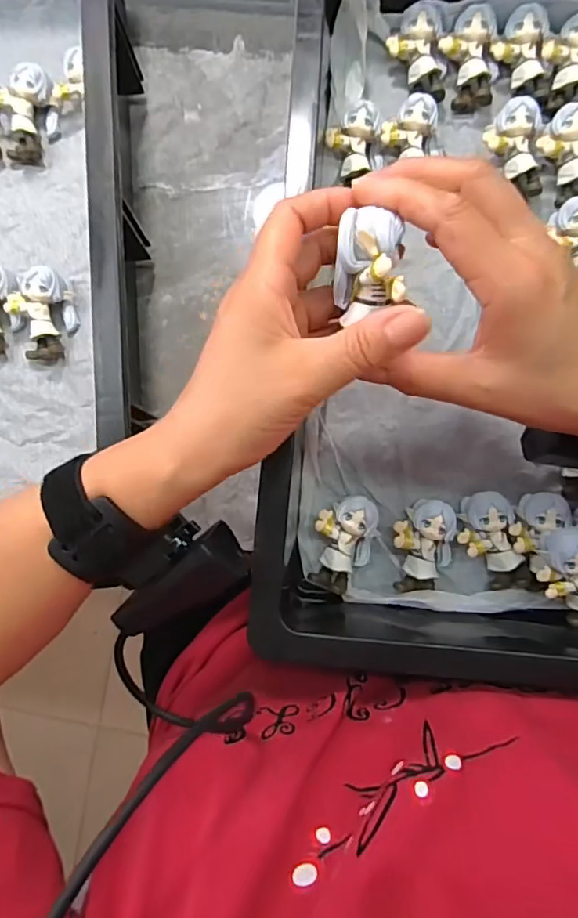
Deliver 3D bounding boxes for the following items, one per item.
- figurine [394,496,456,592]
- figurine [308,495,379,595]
[{"bbox_3d":[0.087,0.056,0.342,0.038,0.023,0.057,-3,87,3],"label":"figurine"},{"bbox_3d":[0.036,0.054,0.345,0.038,0.021,0.061,13,88,4],"label":"figurine"}]

